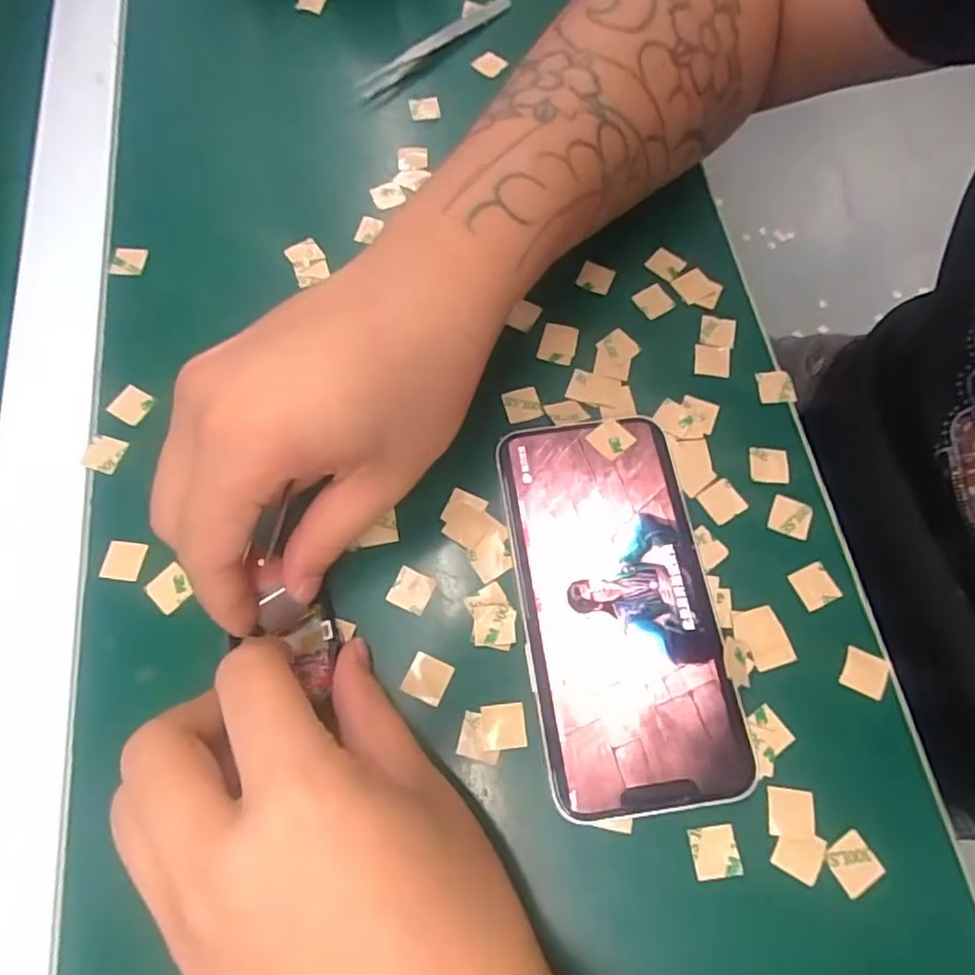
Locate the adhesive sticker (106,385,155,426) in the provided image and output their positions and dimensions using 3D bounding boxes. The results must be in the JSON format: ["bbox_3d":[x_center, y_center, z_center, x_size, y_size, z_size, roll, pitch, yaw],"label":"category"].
[{"bbox_3d":[-0.155,-0.036,0.273,0.016,0.004,0.015,30,71,6],"label":"adhesive sticker"}]

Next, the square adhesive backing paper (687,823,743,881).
[{"bbox_3d":[0.077,0.123,0.212,0.015,0.004,0.015,-8,67,-1],"label":"square adhesive backing paper"}]

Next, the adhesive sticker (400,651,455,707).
[{"bbox_3d":[-0.022,0.070,0.231,0.015,0.004,0.015,22,70,9],"label":"adhesive sticker"}]

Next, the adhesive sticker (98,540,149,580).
[{"bbox_3d":[-0.143,0.029,0.248,0.015,0.004,0.015,5,67,2],"label":"adhesive sticker"}]

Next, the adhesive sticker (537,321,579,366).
[{"bbox_3d":[0.032,-0.065,0.284,0.016,0.004,0.020,15,72,2],"label":"adhesive sticker"}]

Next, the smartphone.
[{"bbox_3d":[0.047,0.042,0.238,0.069,0.009,0.142,-7,69,-3],"label":"smartphone"}]

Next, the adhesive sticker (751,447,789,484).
[{"bbox_3d":[0.118,-0.009,0.263,0.015,0.004,0.015,2,72,5],"label":"adhesive sticker"}]

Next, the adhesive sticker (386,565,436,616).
[{"bbox_3d":[-0.029,0.040,0.242,0.016,0.004,0.015,22,77,17],"label":"adhesive sticker"}]

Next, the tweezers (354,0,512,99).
[{"bbox_3d":[-0.027,-0.249,0.350,0.014,0.011,0.111,43,75,15],"label":"tweezers"}]

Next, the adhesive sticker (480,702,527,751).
[{"bbox_3d":[0.006,0.085,0.224,0.016,0.004,0.015,-5,69,-2],"label":"adhesive sticker"}]

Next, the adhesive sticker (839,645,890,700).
[{"bbox_3d":[0.140,0.068,0.231,0.015,0.004,0.015,23,70,9],"label":"adhesive sticker"}]

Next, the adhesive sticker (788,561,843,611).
[{"bbox_3d":[0.127,0.038,0.245,0.015,0.004,0.016,-25,72,-4],"label":"adhesive sticker"}]

